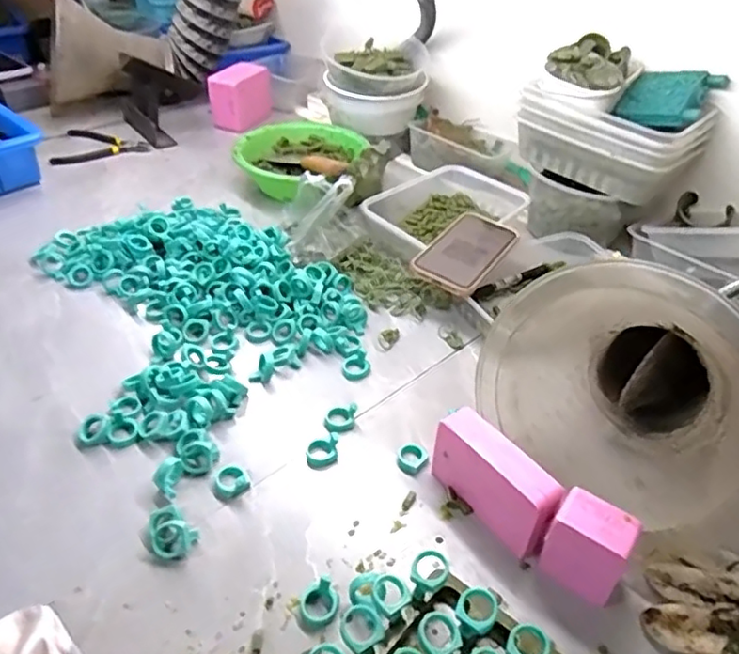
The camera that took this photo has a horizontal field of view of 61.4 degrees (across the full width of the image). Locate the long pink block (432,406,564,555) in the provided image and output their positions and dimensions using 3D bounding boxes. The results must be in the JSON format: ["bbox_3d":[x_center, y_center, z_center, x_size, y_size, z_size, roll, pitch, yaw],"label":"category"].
[{"bbox_3d":[0.100,0.126,0.505,0.039,0.069,0.105,-21,45,-28],"label":"long pink block"}]

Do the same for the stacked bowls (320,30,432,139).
[{"bbox_3d":[0.009,-0.397,1.009,0.162,0.100,0.138,5,40,1],"label":"stacked bowls"}]

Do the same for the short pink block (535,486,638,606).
[{"bbox_3d":[0.161,0.164,0.462,0.053,0.071,0.034,26,43,25],"label":"short pink block"}]

